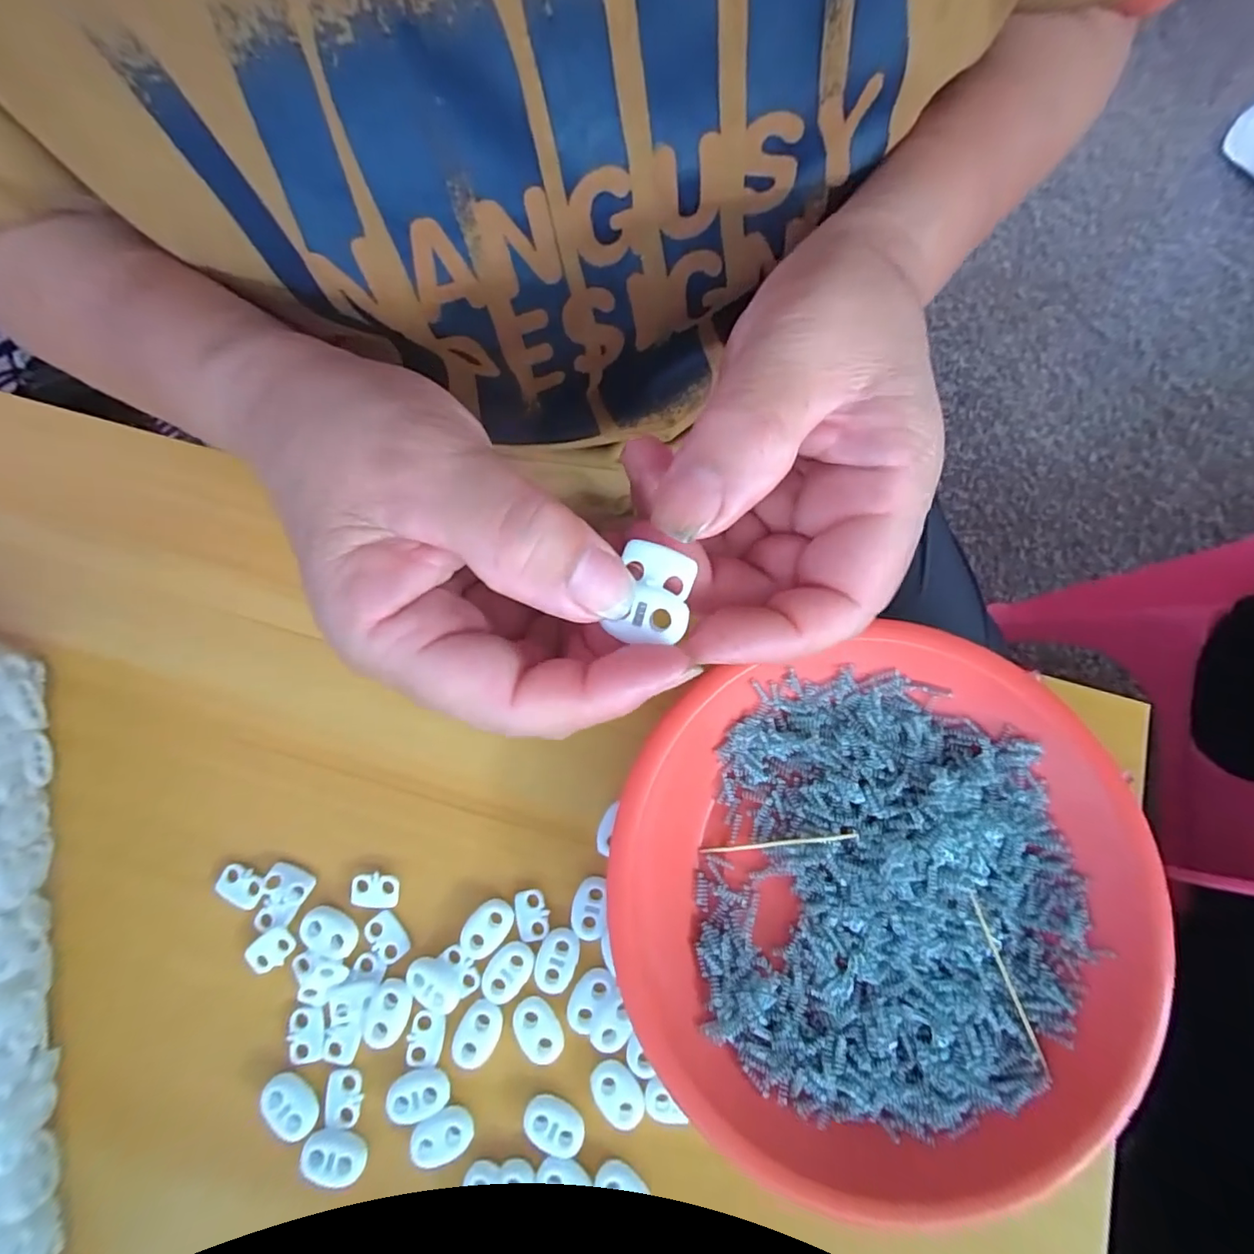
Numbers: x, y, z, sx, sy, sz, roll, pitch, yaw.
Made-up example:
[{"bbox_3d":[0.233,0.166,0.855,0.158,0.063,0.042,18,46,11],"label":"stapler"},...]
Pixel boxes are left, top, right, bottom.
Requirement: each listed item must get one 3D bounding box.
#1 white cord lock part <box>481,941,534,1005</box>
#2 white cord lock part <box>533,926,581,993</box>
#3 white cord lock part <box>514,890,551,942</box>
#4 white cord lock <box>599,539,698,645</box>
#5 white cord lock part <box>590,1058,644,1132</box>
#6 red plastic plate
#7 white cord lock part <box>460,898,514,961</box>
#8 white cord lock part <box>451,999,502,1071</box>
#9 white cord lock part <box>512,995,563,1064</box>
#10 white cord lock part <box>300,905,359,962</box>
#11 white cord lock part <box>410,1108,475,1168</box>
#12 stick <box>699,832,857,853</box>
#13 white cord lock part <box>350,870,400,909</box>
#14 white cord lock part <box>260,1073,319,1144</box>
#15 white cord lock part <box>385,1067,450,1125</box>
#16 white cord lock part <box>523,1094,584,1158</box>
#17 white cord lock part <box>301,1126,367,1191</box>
[{"bbox_3d":[-0.045,0.131,0.210,0.015,0.004,0.022,36,81,7],"label":"white cord lock part"},{"bbox_3d":[-0.027,0.127,0.211,0.015,0.004,0.022,16,79,3],"label":"white cord lock part"},{"bbox_3d":[-0.037,0.112,0.217,0.013,0.004,0.018,-10,79,-2],"label":"white cord lock part"},{"bbox_3d":[0.006,-0.008,0.133,0.019,0.006,0.023,20,79,4],"label":"white cord lock"},{"bbox_3d":[-0.003,0.170,0.202,0.015,0.004,0.022,-31,80,-6],"label":"white cord lock part"},{"bbox_3d":[0.092,0.100,0.207,0.187,0.022,0.186,0,78,0],"label":"red plastic plate"},{"bbox_3d":[-0.054,0.117,0.216,0.014,0.004,0.023,32,80,6],"label":"white cord lock part"},{"bbox_3d":[-0.056,0.151,0.207,0.015,0.004,0.023,25,79,5],"label":"white cord lock part"},{"bbox_3d":[-0.033,0.150,0.206,0.014,0.004,0.023,-36,81,-7],"label":"white cord lock part"},{"bbox_3d":[-0.115,0.117,0.213,0.023,0.004,0.017,21,79,4],"label":"white cord lock part"},{"bbox_3d":[-0.067,0.183,0.201,0.022,0.005,0.016,-23,79,-5],"label":"white cord lock part"},{"bbox_3d":[0.059,0.086,0.220,0.060,0.004,0.004,-11,78,12],"label":"stick"},{"bbox_3d":[-0.099,0.104,0.219,0.018,0.004,0.013,4,78,1],"label":"white cord lock part"},{"bbox_3d":[-0.122,0.174,0.202,0.022,0.006,0.014,44,82,8],"label":"white cord lock part"},{"bbox_3d":[-0.077,0.170,0.203,0.022,0.004,0.016,-14,79,-3],"label":"white cord lock part"},{"bbox_3d":[-0.026,0.180,0.202,0.022,0.005,0.014,20,79,4],"label":"white cord lock part"},{"bbox_3d":[-0.104,0.189,0.199,0.022,0.007,0.015,18,79,4],"label":"white cord lock part"}]

